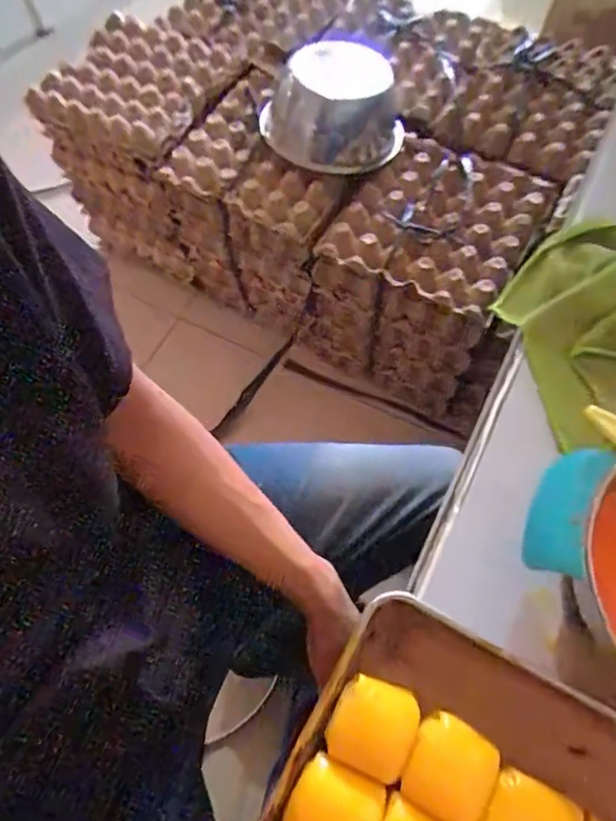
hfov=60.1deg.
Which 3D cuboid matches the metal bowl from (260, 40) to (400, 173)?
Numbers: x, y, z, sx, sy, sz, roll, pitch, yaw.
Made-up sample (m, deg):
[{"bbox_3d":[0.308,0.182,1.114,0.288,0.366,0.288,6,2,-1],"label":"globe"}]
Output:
[{"bbox_3d":[0.040,-0.511,0.873,0.230,0.137,0.252,-1,66,2],"label":"metal bowl"}]

